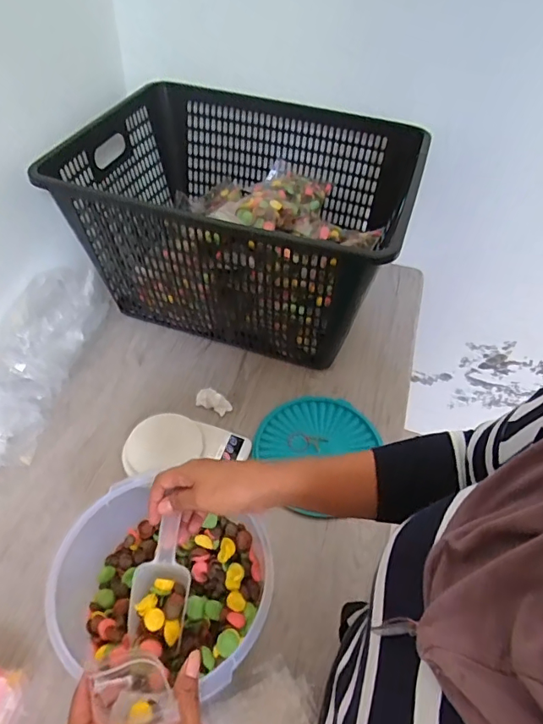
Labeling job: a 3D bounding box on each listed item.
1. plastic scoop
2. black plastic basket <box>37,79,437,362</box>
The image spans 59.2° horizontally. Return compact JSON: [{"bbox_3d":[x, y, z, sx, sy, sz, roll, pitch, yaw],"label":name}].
[{"bbox_3d":[-0.106,0.214,0.458,0.052,0.030,0.123,2,65,-2],"label":"plastic scoop"},{"bbox_3d":[-0.043,-0.256,0.895,0.540,0.298,0.445,17,50,10],"label":"black plastic basket"}]

